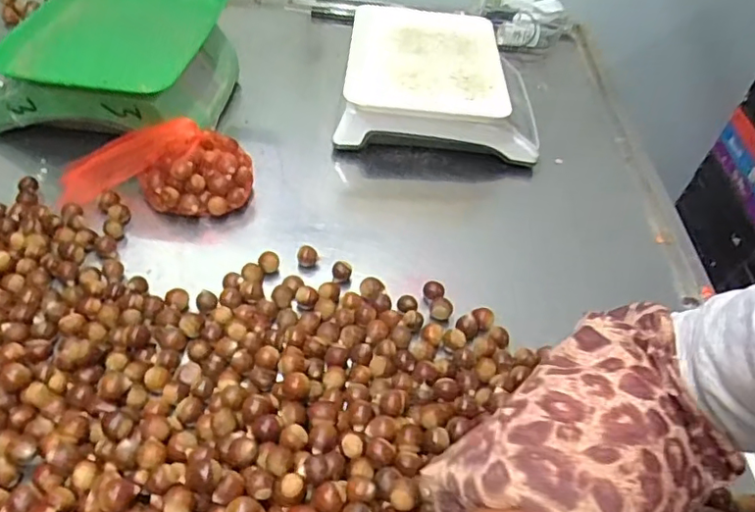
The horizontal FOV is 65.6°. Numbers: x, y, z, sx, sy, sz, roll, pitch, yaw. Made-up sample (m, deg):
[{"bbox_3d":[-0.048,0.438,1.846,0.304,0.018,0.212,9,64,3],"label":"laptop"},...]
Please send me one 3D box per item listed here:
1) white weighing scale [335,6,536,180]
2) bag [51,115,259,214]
[{"bbox_3d":[0.089,-0.237,0.848,0.266,0.123,0.265,7,46,0],"label":"white weighing scale"},{"bbox_3d":[-0.267,-0.102,0.698,0.230,0.102,0.095,7,46,0],"label":"bag"}]

